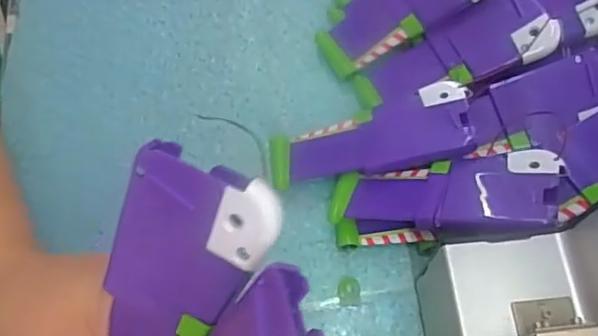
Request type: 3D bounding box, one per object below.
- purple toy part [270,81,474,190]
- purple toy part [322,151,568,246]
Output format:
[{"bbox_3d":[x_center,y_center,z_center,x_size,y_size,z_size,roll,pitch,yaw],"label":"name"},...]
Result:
[{"bbox_3d":[0.040,-0.016,0.344,0.119,0.011,0.043,-16,64,10],"label":"purple toy part"},{"bbox_3d":[0.076,0.018,0.313,0.117,0.025,0.047,-9,62,23],"label":"purple toy part"}]

